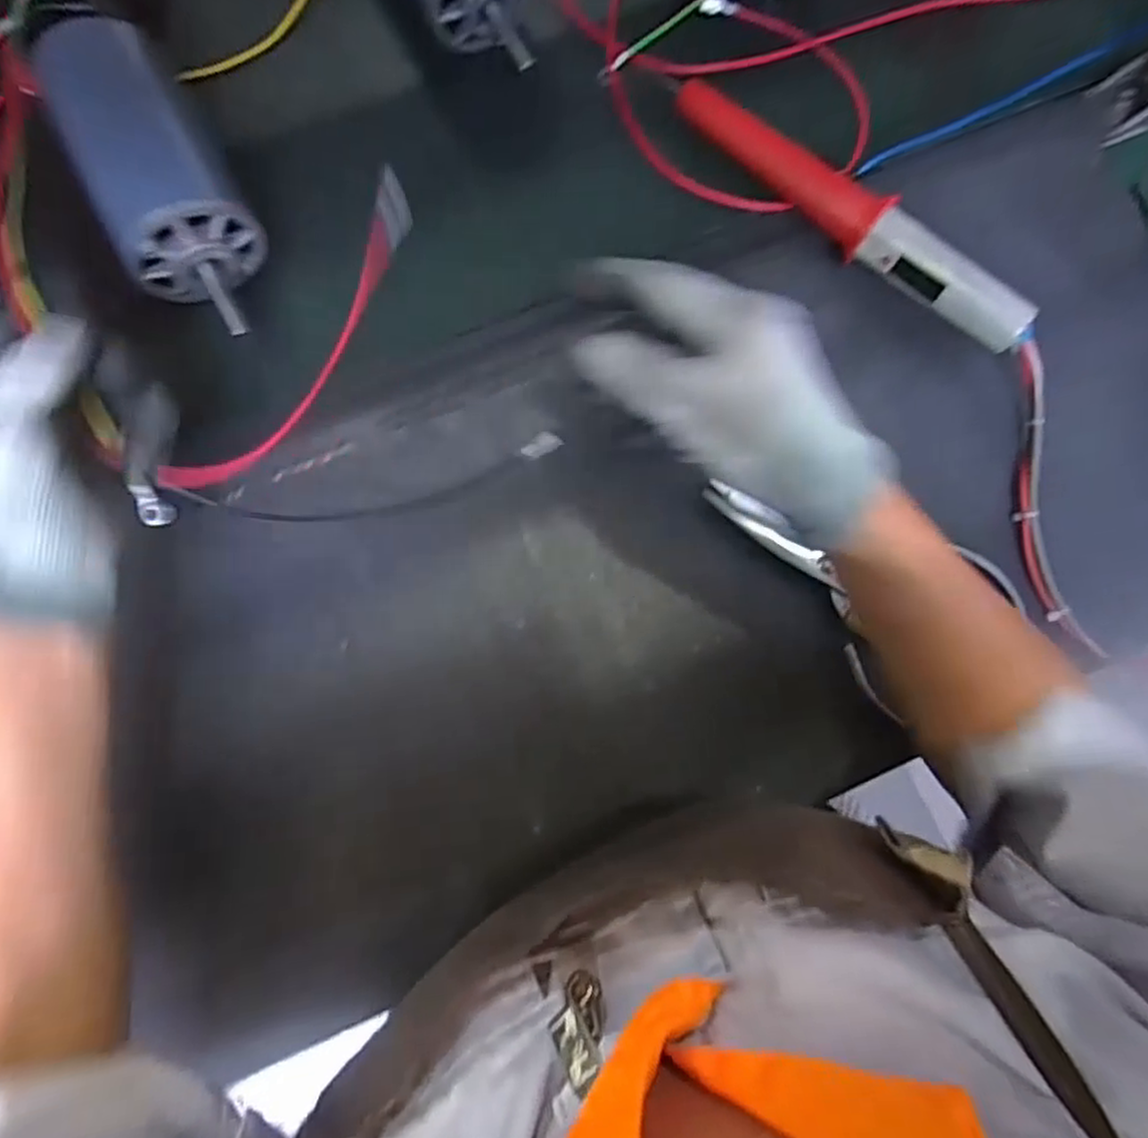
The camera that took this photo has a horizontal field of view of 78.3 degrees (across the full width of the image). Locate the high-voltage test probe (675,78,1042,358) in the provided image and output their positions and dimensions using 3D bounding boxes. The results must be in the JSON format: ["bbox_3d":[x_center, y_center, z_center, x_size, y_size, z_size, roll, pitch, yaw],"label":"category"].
[{"bbox_3d":[0.165,-0.218,0.436,0.251,0.045,0.030,40,84,3],"label":"high-voltage test probe"}]

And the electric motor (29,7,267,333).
[{"bbox_3d":[-0.238,-0.219,0.408,0.067,0.066,0.186,-30,85,-5],"label":"electric motor"}]

